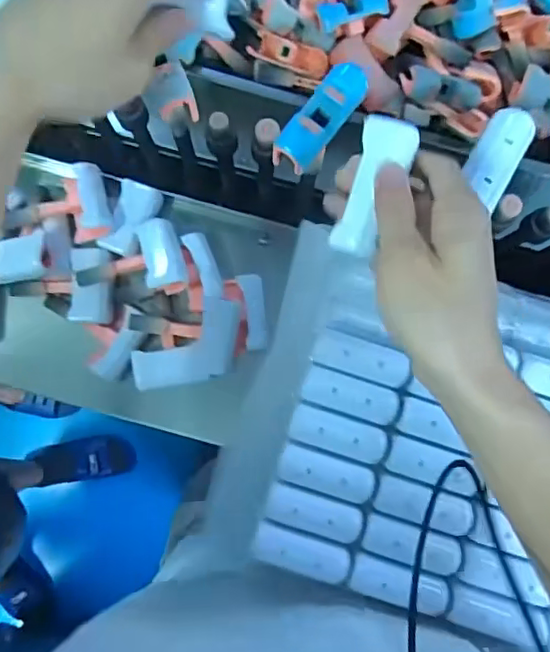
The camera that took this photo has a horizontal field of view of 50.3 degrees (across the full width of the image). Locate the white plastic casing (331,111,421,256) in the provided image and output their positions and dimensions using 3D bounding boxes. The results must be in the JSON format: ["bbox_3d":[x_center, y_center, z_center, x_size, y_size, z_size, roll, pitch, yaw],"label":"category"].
[{"bbox_3d":[0.054,-0.079,0.330,0.029,0.010,0.079,21,101,-4],"label":"white plastic casing"}]

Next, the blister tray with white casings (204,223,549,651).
[{"bbox_3d":[0.168,0.095,0.459,0.379,0.044,0.268,17,82,-4],"label":"blister tray with white casings"}]

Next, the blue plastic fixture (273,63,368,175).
[{"bbox_3d":[0.030,-0.134,0.378,0.029,0.019,0.075,33,82,-2],"label":"blue plastic fixture"}]

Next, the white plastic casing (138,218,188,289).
[{"bbox_3d":[-0.115,-0.071,0.582,0.041,0.023,0.074,-11,69,-25],"label":"white plastic casing"}]

